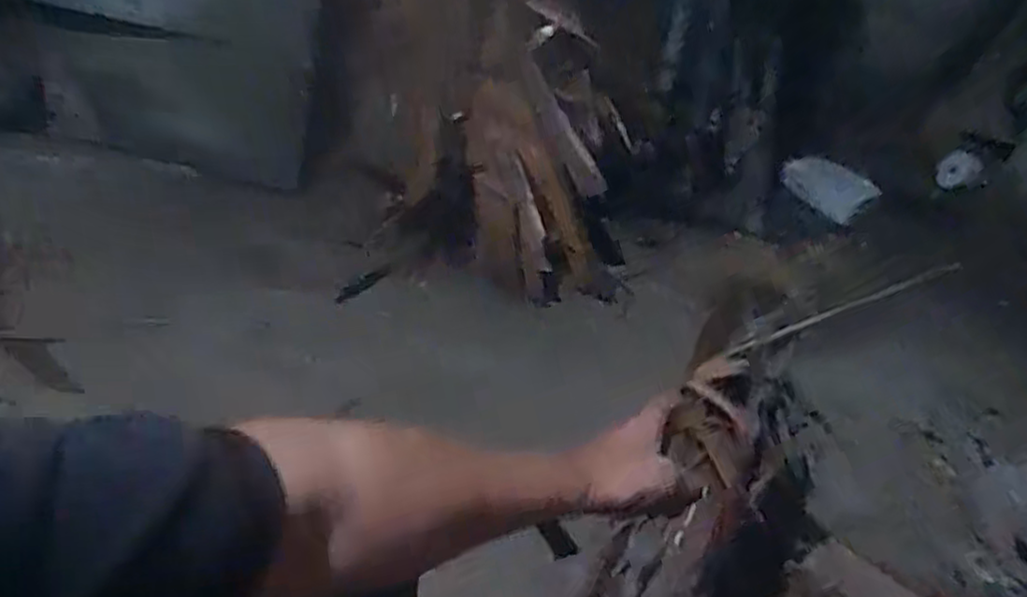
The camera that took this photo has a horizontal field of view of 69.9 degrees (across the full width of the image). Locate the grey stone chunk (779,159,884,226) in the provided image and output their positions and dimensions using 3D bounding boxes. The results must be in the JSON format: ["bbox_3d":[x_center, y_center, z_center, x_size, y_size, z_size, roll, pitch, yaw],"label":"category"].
[{"bbox_3d":[0.732,-0.262,1.716,0.045,0.111,0.216,-23,47,-33],"label":"grey stone chunk"}]

